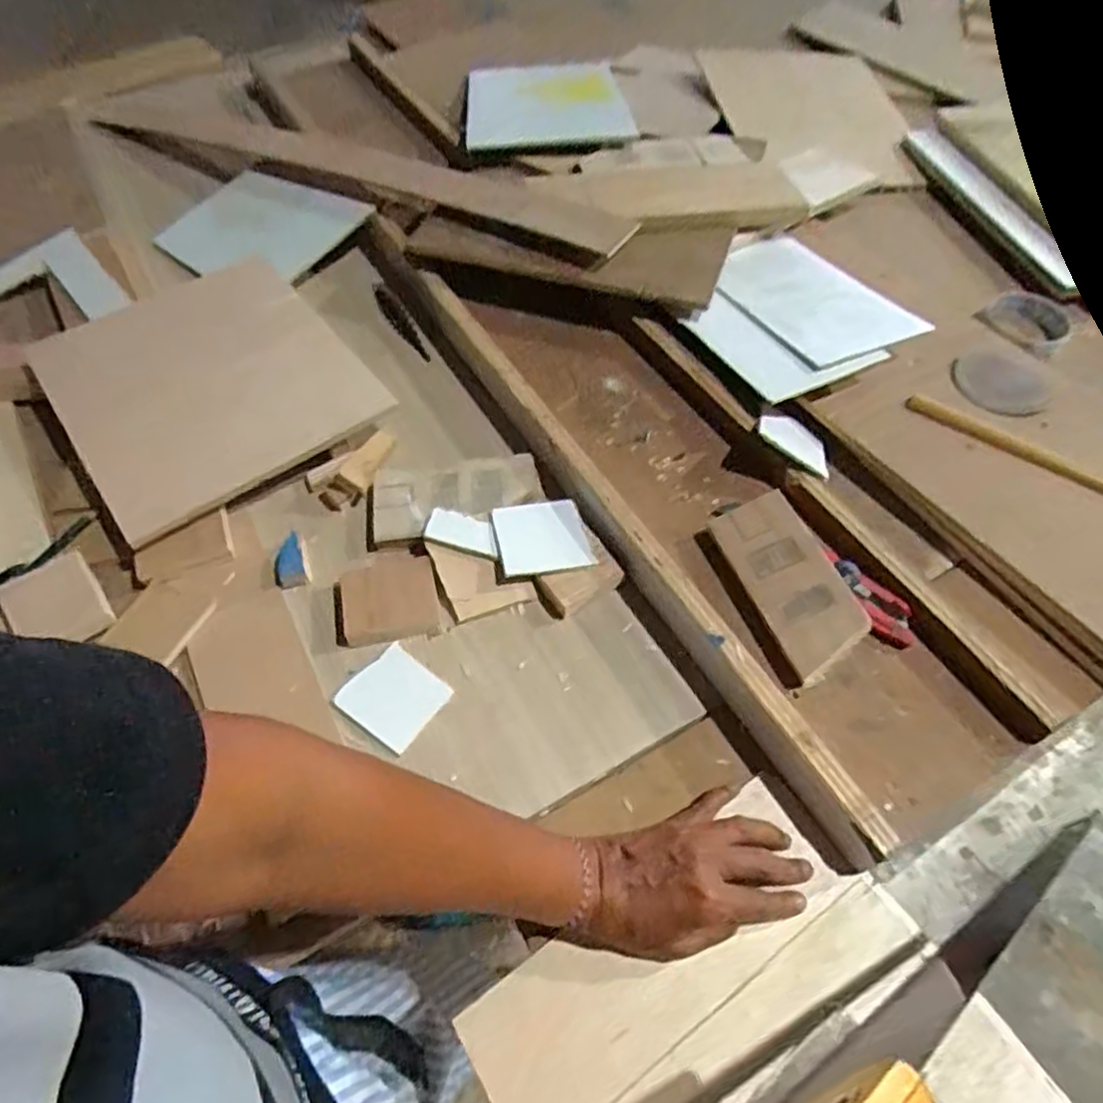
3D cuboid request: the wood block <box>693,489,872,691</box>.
[{"bbox_3d":[0.165,0.023,0.496,0.072,0.014,0.136,-33,60,12],"label":"wood block"}]

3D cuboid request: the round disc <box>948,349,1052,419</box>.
[{"bbox_3d":[0.399,-0.150,0.614,0.078,0.008,0.074,0,57,0],"label":"round disc"}]

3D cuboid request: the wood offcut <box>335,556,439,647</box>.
[{"bbox_3d":[-0.124,0.036,0.515,0.073,0.013,0.062,-10,57,-6],"label":"wood offcut"}]

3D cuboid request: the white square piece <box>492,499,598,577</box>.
[{"bbox_3d":[-0.007,-0.012,0.534,0.068,0.005,0.063,-11,57,-7],"label":"white square piece"}]

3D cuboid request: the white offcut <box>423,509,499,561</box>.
[{"bbox_3d":[-0.068,-0.014,0.535,0.055,0.012,0.027,11,58,8],"label":"white offcut"}]

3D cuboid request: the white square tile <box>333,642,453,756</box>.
[{"bbox_3d":[-0.109,0.101,0.479,0.062,0.004,0.059,33,63,20],"label":"white square tile"}]

